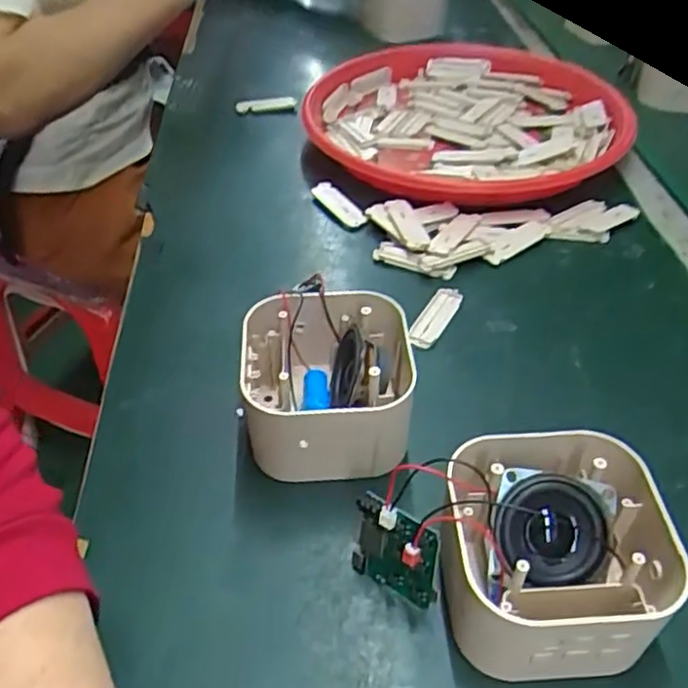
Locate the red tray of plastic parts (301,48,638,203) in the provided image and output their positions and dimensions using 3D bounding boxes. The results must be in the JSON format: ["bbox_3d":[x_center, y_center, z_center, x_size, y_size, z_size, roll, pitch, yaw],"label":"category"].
[{"bbox_3d":[0.112,-0.202,0.619,0.276,0.052,0.266,-9,44,-9],"label":"red tray of plastic parts"}]

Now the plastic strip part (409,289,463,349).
[{"bbox_3d":[0.060,-0.018,0.444,0.018,0.008,0.058,23,48,22],"label":"plastic strip part"}]

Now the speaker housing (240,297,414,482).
[{"bbox_3d":[-0.009,0.021,0.367,0.093,0.061,0.102,0,43,0],"label":"speaker housing"}]

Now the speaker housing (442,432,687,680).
[{"bbox_3d":[0.090,0.092,0.294,0.093,0.063,0.085,-1,43,-1],"label":"speaker housing"}]

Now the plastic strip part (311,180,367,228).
[{"bbox_3d":[-0.004,-0.112,0.545,0.015,0.015,0.060,-26,49,-25],"label":"plastic strip part"}]

